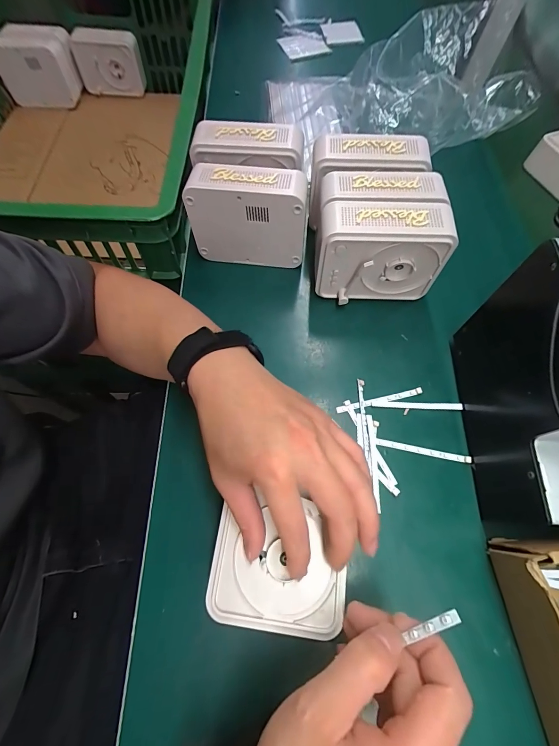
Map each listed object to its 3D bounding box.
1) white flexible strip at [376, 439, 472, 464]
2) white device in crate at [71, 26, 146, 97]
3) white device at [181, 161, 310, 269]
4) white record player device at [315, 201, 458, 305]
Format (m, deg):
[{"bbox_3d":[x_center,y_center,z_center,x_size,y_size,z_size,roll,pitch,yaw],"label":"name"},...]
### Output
[{"bbox_3d":[0.136,0.073,0.306,0.087,0.005,0.007,12,66,4],"label":"white flexible strip"},{"bbox_3d":[-0.366,-0.666,0.699,0.130,0.096,0.039,-11,66,-6],"label":"white device in crate"},{"bbox_3d":[-0.034,-0.174,0.367,0.127,0.098,0.048,7,66,2],"label":"white device"},{"bbox_3d":[0.098,-0.122,0.336,0.129,0.093,0.052,-1,66,-2],"label":"white record player device"}]

